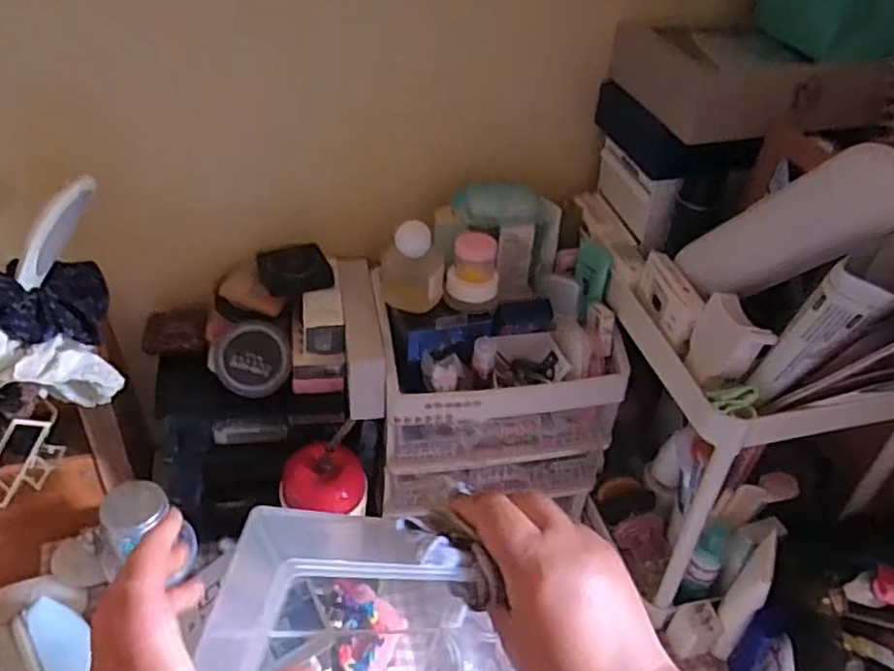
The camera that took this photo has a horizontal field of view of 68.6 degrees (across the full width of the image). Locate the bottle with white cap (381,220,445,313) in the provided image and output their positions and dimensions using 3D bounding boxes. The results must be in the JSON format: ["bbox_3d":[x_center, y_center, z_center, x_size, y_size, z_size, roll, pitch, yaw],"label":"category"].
[{"bbox_3d":[-0.031,-0.068,0.593,0.057,0.070,0.058,0,40,-4],"label":"bottle with white cap"}]

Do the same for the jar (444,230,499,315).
[{"bbox_3d":[0.025,-0.057,0.601,0.047,0.061,0.043,2,40,-2],"label":"jar"}]

